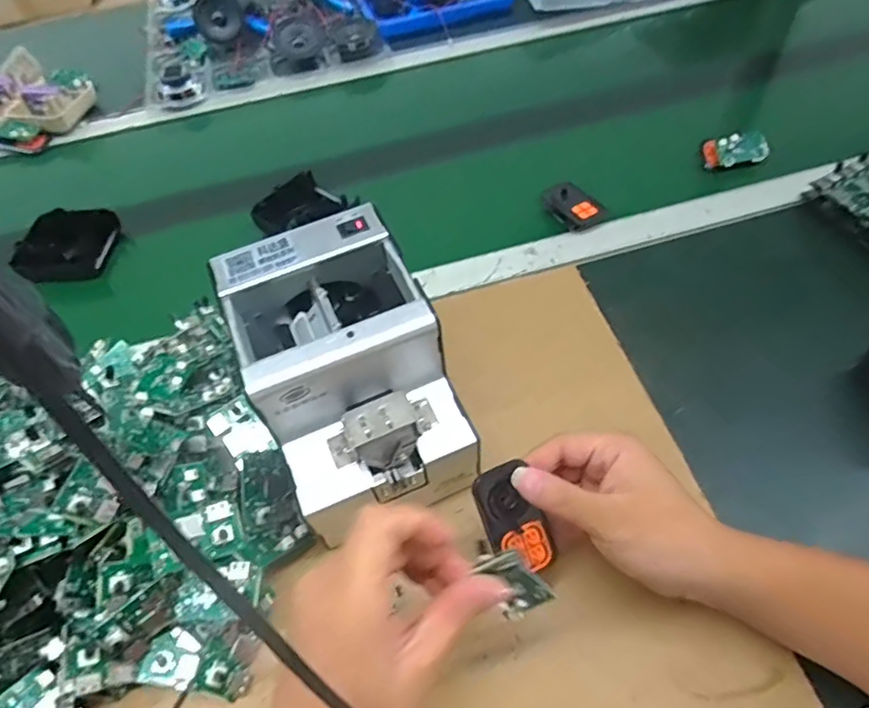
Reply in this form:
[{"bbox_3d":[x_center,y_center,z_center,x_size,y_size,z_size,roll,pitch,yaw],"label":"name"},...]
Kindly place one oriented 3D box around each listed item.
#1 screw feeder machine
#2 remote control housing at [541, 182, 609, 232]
[{"bbox_3d":[-0.060,0.018,0.410,0.121,0.144,0.173,-22,56,-10],"label":"screw feeder machine"},{"bbox_3d":[0.146,-0.158,0.601,0.042,0.021,0.073,-31,58,-16],"label":"remote control housing"}]

